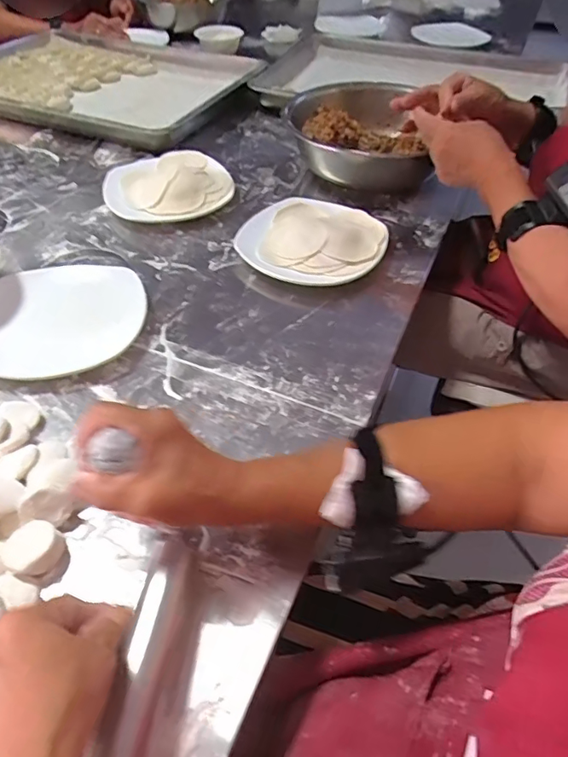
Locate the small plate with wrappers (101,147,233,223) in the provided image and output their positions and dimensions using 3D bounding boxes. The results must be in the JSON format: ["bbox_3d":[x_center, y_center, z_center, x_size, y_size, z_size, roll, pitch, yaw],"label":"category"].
[{"bbox_3d":[-0.175,-0.289,0.737,0.172,0.043,0.166,1,49,-1],"label":"small plate with wrappers"}]

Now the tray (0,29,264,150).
[{"bbox_3d":[-0.352,-0.588,0.990,0.551,0.045,0.401,21,52,17],"label":"tray"}]

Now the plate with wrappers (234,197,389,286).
[{"bbox_3d":[0.037,-0.178,0.653,0.172,0.027,0.172,1,49,-1],"label":"plate with wrappers"}]

